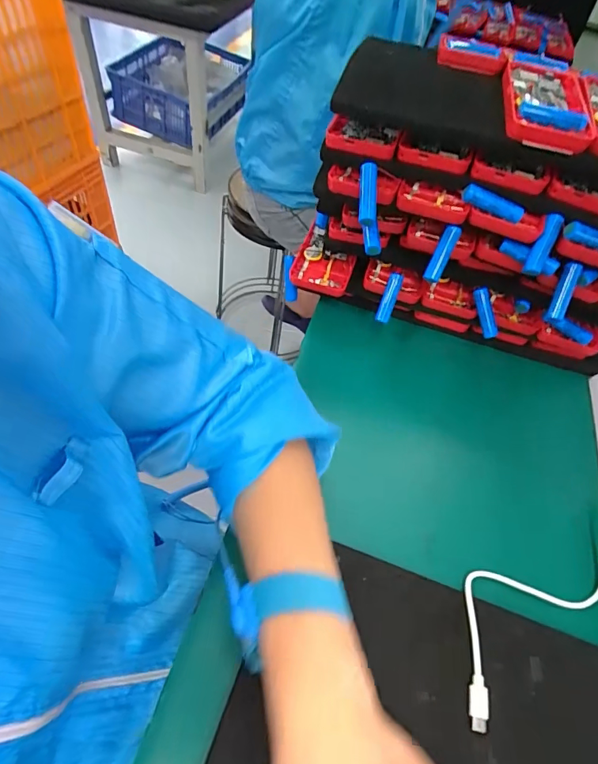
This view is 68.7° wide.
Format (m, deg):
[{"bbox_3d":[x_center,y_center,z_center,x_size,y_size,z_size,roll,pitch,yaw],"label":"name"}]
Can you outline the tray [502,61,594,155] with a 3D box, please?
[{"bbox_3d":[0.206,-0.234,0.367,0.068,0.025,0.126,17,53,4],"label":"tray"}]

